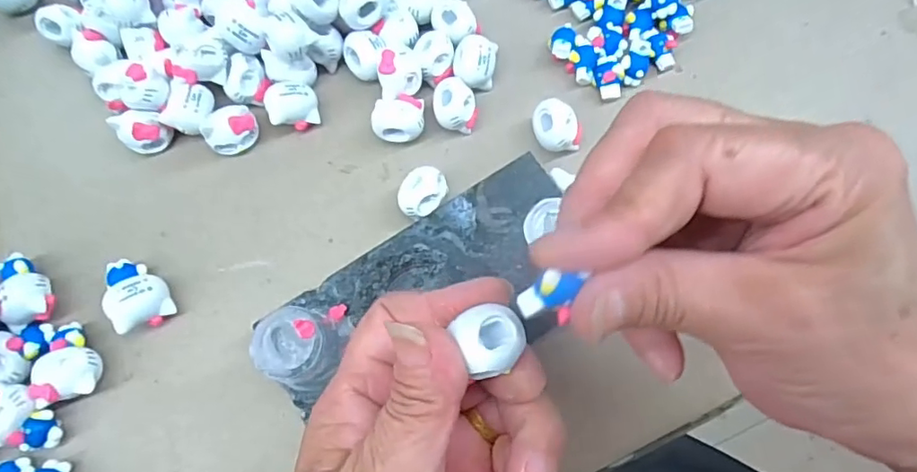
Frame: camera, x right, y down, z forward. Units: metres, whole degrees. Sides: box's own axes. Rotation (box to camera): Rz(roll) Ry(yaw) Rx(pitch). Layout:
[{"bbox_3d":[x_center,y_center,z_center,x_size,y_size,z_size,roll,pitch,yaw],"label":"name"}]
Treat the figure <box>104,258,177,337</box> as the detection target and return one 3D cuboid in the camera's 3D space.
[{"bbox_3d":[-0.146,0.026,0.255,0.023,0.022,0.033,-35,74,-9],"label":"figure"}]

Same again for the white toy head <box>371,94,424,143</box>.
[{"bbox_3d":[-0.030,-0.059,0.284,0.026,0.016,0.023,-3,72,1],"label":"white toy head"}]

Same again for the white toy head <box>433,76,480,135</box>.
[{"bbox_3d":[-0.001,-0.066,0.286,0.021,0.019,0.025,-9,72,-1],"label":"white toy head"}]

